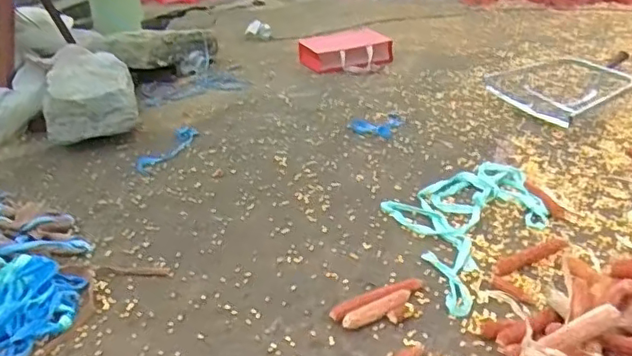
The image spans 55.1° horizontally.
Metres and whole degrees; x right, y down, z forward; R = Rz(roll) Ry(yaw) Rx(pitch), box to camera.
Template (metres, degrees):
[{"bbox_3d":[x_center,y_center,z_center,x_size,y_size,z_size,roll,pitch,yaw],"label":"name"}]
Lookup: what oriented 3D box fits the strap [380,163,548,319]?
[{"bbox_3d":[0.351,0.098,1.499,0.362,0.022,0.663,17,32,36],"label":"strap"}]

